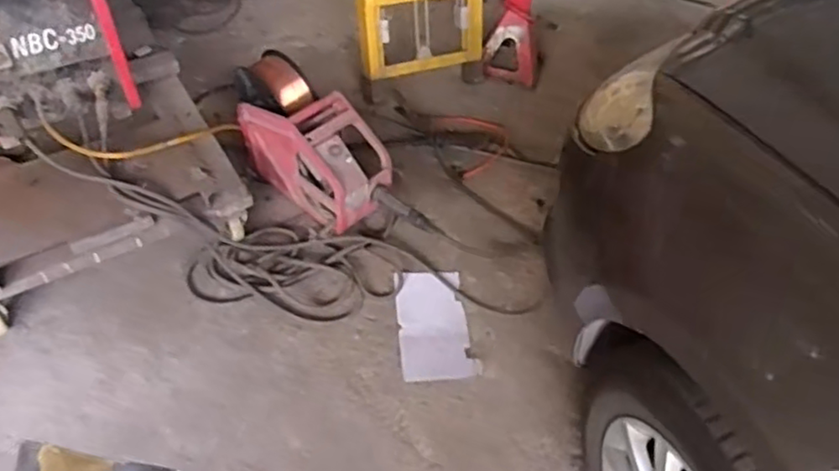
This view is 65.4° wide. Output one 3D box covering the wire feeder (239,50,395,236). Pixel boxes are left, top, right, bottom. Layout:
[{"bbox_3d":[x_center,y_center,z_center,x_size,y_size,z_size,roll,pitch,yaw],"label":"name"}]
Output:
[{"bbox_3d":[-0.311,-0.258,1.826,0.523,0.331,0.196,35,55,22],"label":"wire feeder"}]

